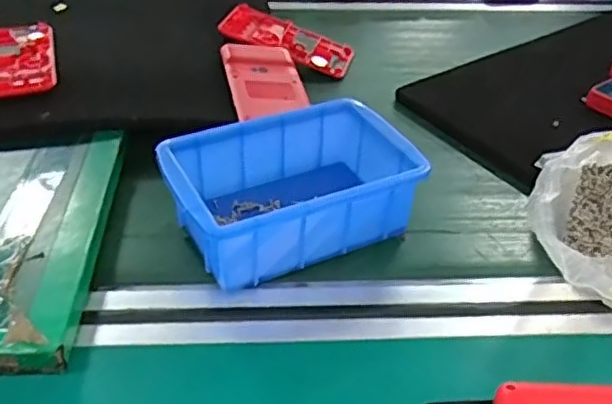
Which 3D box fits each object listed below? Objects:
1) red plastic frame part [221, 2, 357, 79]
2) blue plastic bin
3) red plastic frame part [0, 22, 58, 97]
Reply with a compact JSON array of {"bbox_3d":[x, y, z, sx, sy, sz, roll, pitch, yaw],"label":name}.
[{"bbox_3d":[-0.015,-0.149,0.597,0.119,0.007,0.063,22,40,1],"label":"red plastic frame part"},{"bbox_3d":[-0.009,-0.007,0.405,0.144,0.055,0.096,-16,42,-22],"label":"blue plastic bin"},{"bbox_3d":[-0.232,-0.115,0.514,0.062,0.005,0.121,-11,41,-16],"label":"red plastic frame part"}]

